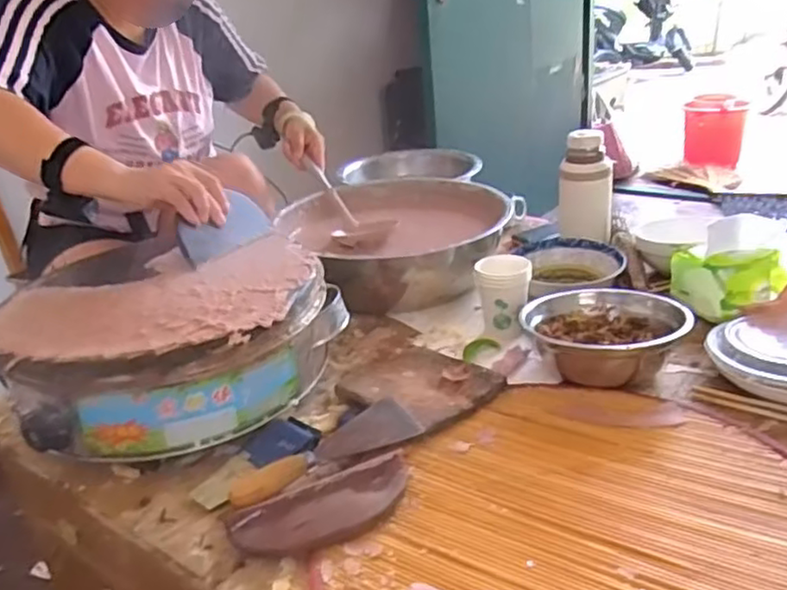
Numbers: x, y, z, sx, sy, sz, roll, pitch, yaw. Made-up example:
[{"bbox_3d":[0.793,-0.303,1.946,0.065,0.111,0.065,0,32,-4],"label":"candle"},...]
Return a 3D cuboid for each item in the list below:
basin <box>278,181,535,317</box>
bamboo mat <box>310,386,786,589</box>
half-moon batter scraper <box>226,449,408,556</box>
[{"bbox_3d":[0.002,-0.090,1.109,0.341,0.117,0.334,-5,25,2],"label":"basin"},{"bbox_3d":[0.174,0.199,0.557,0.372,0.017,0.409,11,30,31],"label":"bamboo mat"},{"bbox_3d":[-0.062,0.193,0.617,0.167,0.014,0.083,-15,27,-19],"label":"half-moon batter scraper"}]

